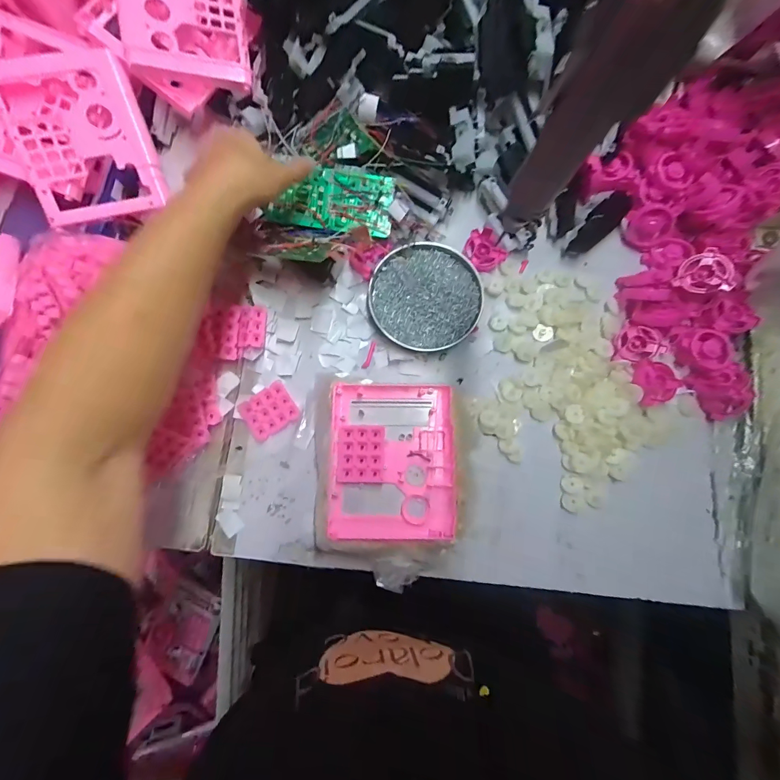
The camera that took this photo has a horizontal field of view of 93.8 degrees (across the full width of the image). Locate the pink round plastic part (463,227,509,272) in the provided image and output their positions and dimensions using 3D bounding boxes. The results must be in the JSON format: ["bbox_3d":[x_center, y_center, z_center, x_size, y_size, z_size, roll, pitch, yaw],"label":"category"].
[{"bbox_3d":[0.118,-0.177,0.463,0.041,0.015,0.054,-39,82,-6],"label":"pink round plastic part"}]

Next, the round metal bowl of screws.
[{"bbox_3d":[0.044,-0.114,0.447,0.131,0.025,0.128,0,80,0],"label":"round metal bowl of screws"}]

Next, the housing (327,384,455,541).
[{"bbox_3d":[0.003,0.077,0.408,0.131,0.034,0.162,1,80,0],"label":"housing"}]

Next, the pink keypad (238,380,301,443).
[{"bbox_3d":[-0.142,0.026,0.430,0.060,0.010,0.048,-35,82,-6],"label":"pink keypad"}]

